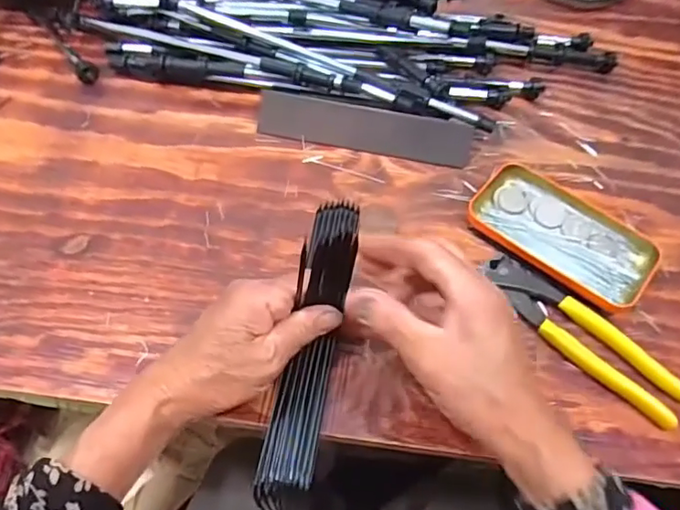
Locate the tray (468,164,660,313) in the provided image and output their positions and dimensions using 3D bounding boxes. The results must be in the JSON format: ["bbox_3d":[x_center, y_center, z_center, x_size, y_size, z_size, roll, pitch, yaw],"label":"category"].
[{"bbox_3d":[0.179,-0.016,0.457,0.141,0.019,0.084,34,61,18],"label":"tray"}]

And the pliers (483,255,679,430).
[{"bbox_3d":[0.174,0.058,0.413,0.038,0.016,0.160,-37,66,-24],"label":"pliers"}]

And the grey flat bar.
[{"bbox_3d":[0.022,-0.113,0.506,0.188,0.039,0.005,10,18,1],"label":"grey flat bar"}]

